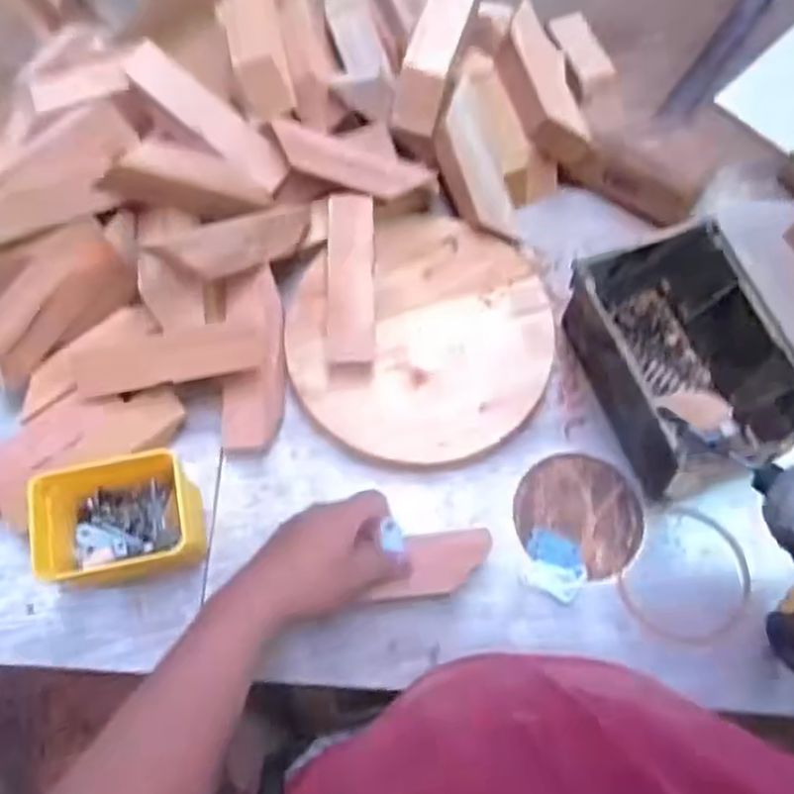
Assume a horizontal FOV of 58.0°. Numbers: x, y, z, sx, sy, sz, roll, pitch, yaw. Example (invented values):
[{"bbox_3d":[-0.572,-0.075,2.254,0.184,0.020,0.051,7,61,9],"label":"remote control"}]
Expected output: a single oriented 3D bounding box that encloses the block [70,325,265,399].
[{"bbox_3d":[-0.197,-0.035,0.625,0.160,0.019,0.049,-10,69,-5],"label":"block"}]

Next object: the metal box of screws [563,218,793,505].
[{"bbox_3d":[0.238,-0.026,0.616,0.129,0.113,0.194,-22,71,-9],"label":"metal box of screws"}]

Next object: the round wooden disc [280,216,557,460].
[{"bbox_3d":[0.023,-0.060,0.649,0.233,0.029,0.232,0,73,0],"label":"round wooden disc"}]

